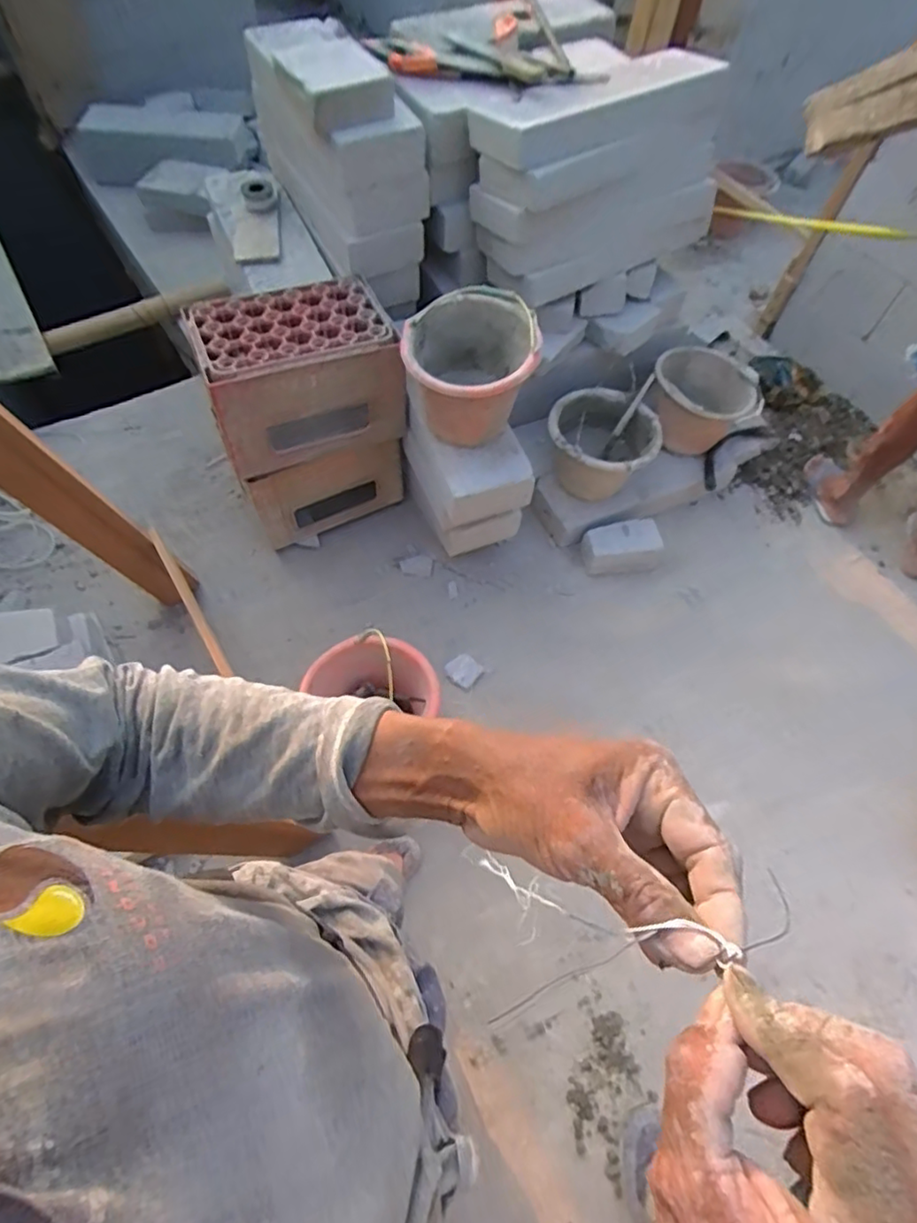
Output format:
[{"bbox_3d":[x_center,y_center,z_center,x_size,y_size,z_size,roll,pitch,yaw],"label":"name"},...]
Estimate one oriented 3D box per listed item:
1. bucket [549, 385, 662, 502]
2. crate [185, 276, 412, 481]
[{"bbox_3d":[0.397,-0.479,1.768,0.294,0.209,0.271,11,59,3],"label":"bucket"},{"bbox_3d":[-0.373,-0.555,1.500,0.432,0.284,0.256,-17,62,-14],"label":"crate"}]

